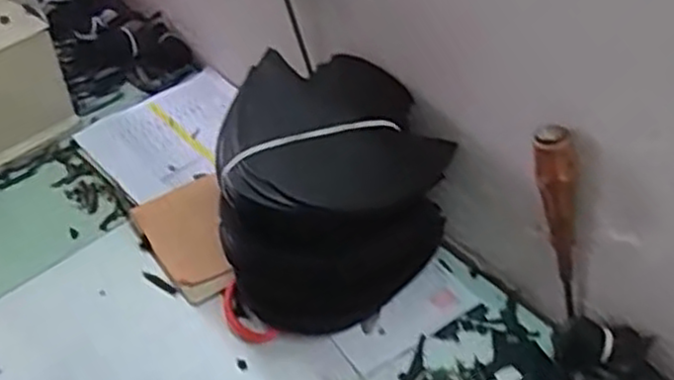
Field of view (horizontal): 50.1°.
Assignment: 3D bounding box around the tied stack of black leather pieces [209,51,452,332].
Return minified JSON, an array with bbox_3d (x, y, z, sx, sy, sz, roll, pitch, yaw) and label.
[{"bbox_3d":[0.001,0.006,0.710,0.203,0.187,0.199,2,48,2],"label":"tied stack of black leather pieces"}]

